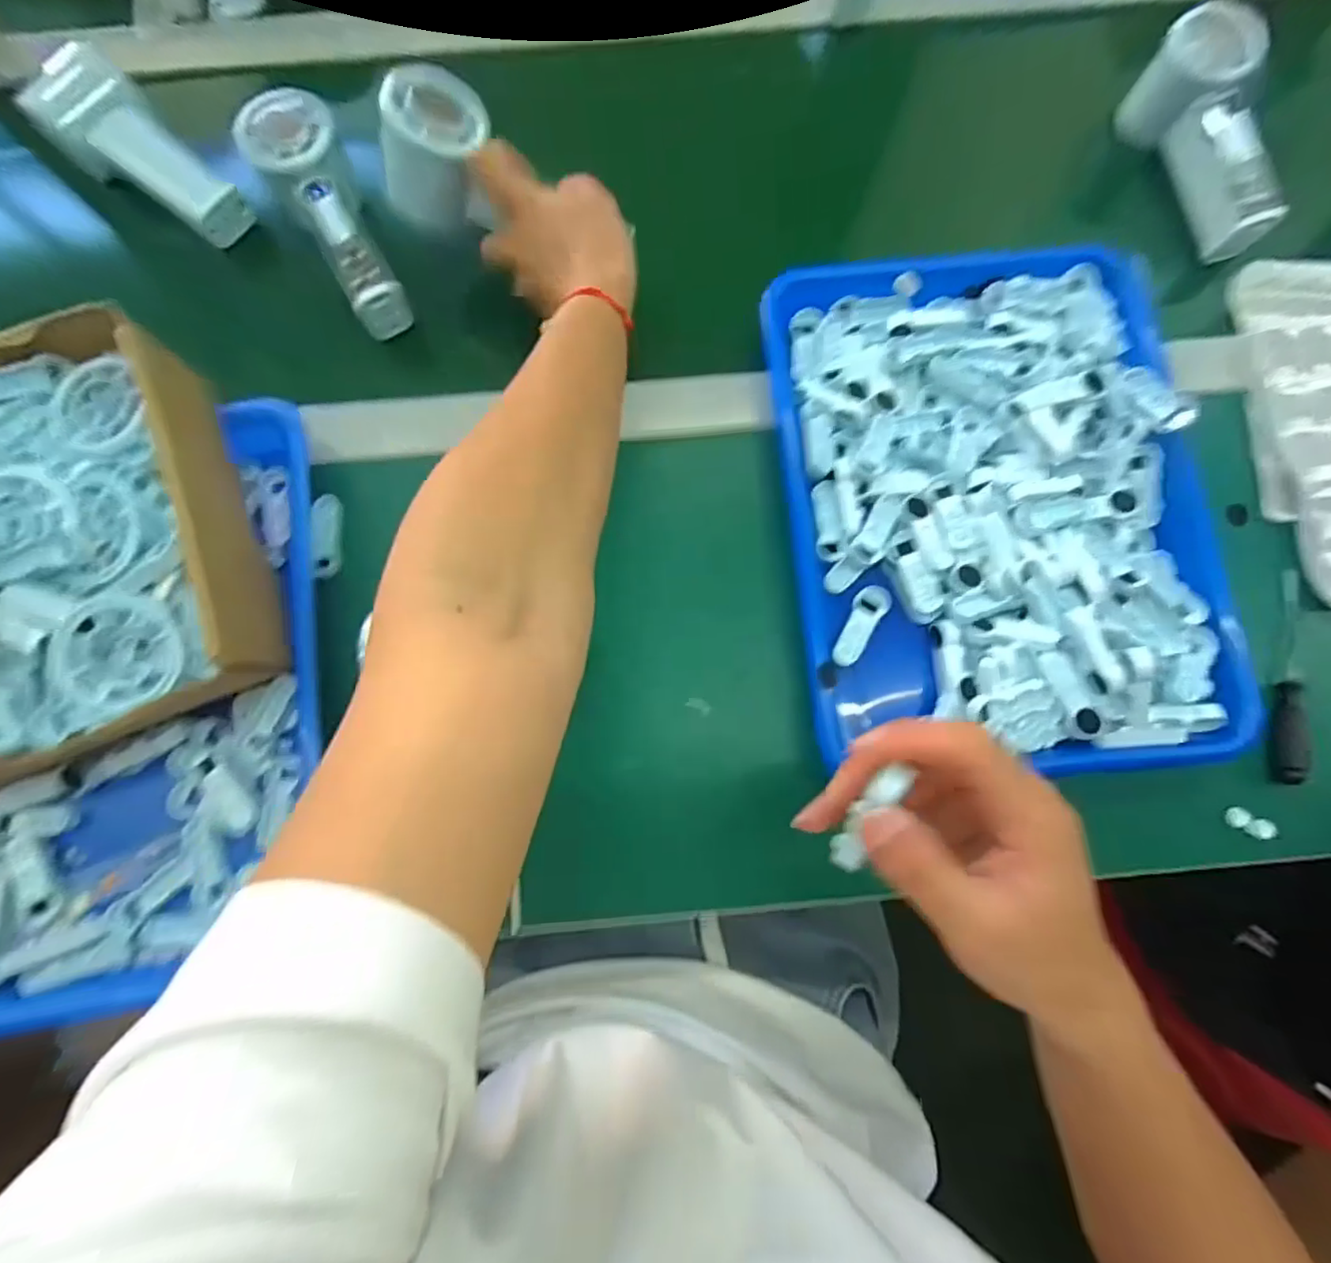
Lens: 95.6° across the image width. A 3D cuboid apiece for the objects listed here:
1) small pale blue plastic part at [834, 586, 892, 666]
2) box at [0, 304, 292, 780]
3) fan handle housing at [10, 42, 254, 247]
[{"bbox_3d":[0.118,-0.004,0.369,0.021,0.005,0.055,35,81,7],"label":"small pale blue plastic part"},{"bbox_3d":[-0.329,-0.038,0.320,0.203,0.082,0.220,-19,79,-3],"label":"box"},{"bbox_3d":[-0.358,-0.328,0.416,0.129,0.047,0.059,37,81,-15],"label":"fan handle housing"}]

